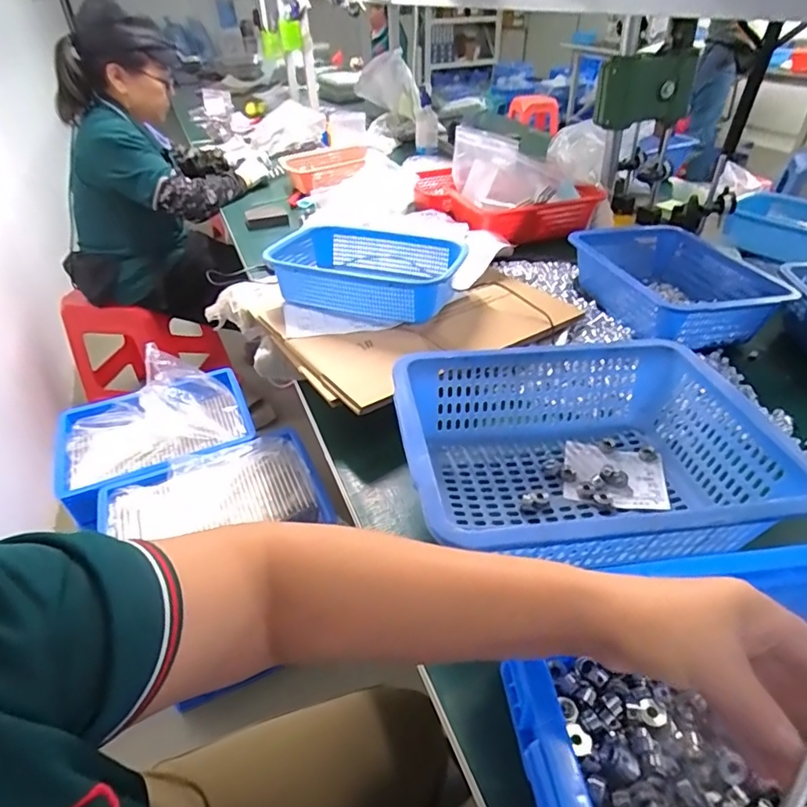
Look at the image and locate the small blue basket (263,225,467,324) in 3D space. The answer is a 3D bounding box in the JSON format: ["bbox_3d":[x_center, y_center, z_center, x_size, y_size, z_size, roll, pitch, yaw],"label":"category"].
[{"bbox_3d":[-0.056,-0.208,0.842,0.292,0.076,0.193,11,40,16],"label":"small blue basket"}]

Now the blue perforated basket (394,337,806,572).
[{"bbox_3d":[0.181,0.063,0.548,0.343,0.125,0.271,-6,39,-5],"label":"blue perforated basket"}]

